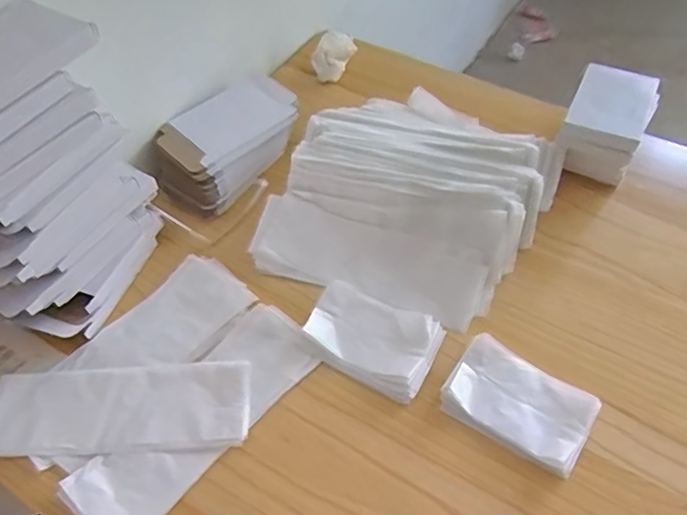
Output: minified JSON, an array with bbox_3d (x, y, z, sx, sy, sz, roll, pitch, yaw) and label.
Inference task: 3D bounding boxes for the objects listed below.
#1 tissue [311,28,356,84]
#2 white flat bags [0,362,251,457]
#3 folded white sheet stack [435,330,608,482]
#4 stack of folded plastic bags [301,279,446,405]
[{"bbox_3d":[-0.017,-0.300,0.843,0.054,0.048,0.073,17,56,14],"label":"tissue"},{"bbox_3d":[-0.215,0.143,0.536,0.244,0.009,0.084,-4,55,-2],"label":"white flat bags"},{"bbox_3d":[0.167,0.138,0.536,0.129,0.017,0.087,30,61,20],"label":"folded white sheet stack"},{"bbox_3d":[0.028,0.083,0.581,0.133,0.018,0.090,23,59,16],"label":"stack of folded plastic bags"}]

